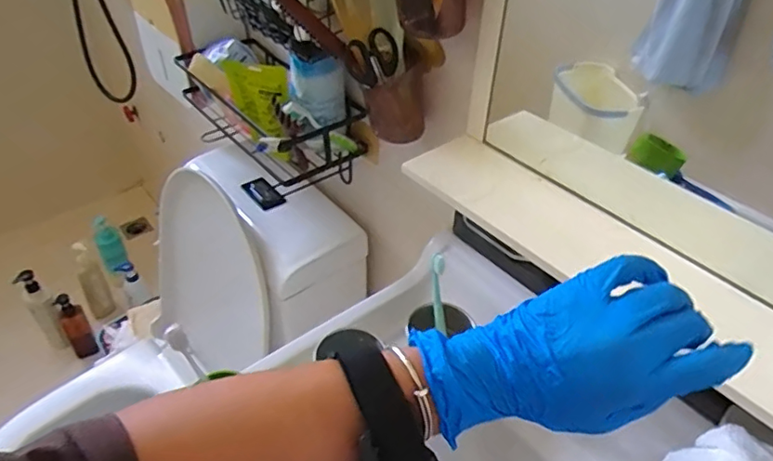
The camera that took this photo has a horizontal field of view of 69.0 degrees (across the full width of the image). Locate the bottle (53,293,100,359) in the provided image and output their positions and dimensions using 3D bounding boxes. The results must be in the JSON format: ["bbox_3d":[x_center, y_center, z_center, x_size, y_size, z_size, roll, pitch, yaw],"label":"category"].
[{"bbox_3d":[-0.872,0.274,1.588,0.065,0.232,0.050,-29,49,-31],"label":"bottle"}]

